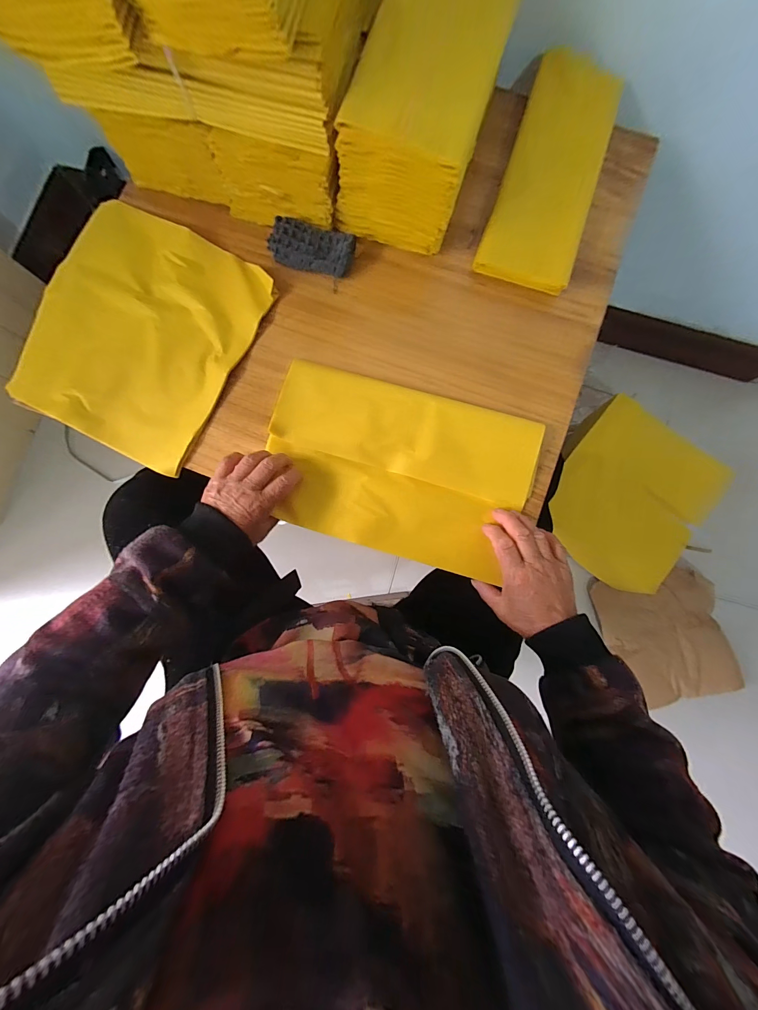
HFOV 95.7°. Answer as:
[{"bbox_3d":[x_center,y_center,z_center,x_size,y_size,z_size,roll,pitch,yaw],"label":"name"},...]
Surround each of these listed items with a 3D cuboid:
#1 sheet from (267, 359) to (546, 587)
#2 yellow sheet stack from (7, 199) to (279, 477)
[{"bbox_3d":[0.020,-0.046,0.417,0.313,0.021,0.200,17,83,2],"label":"sheet"},{"bbox_3d":[-0.319,-0.232,0.447,0.289,0.012,0.297,26,84,3],"label":"yellow sheet stack"}]

